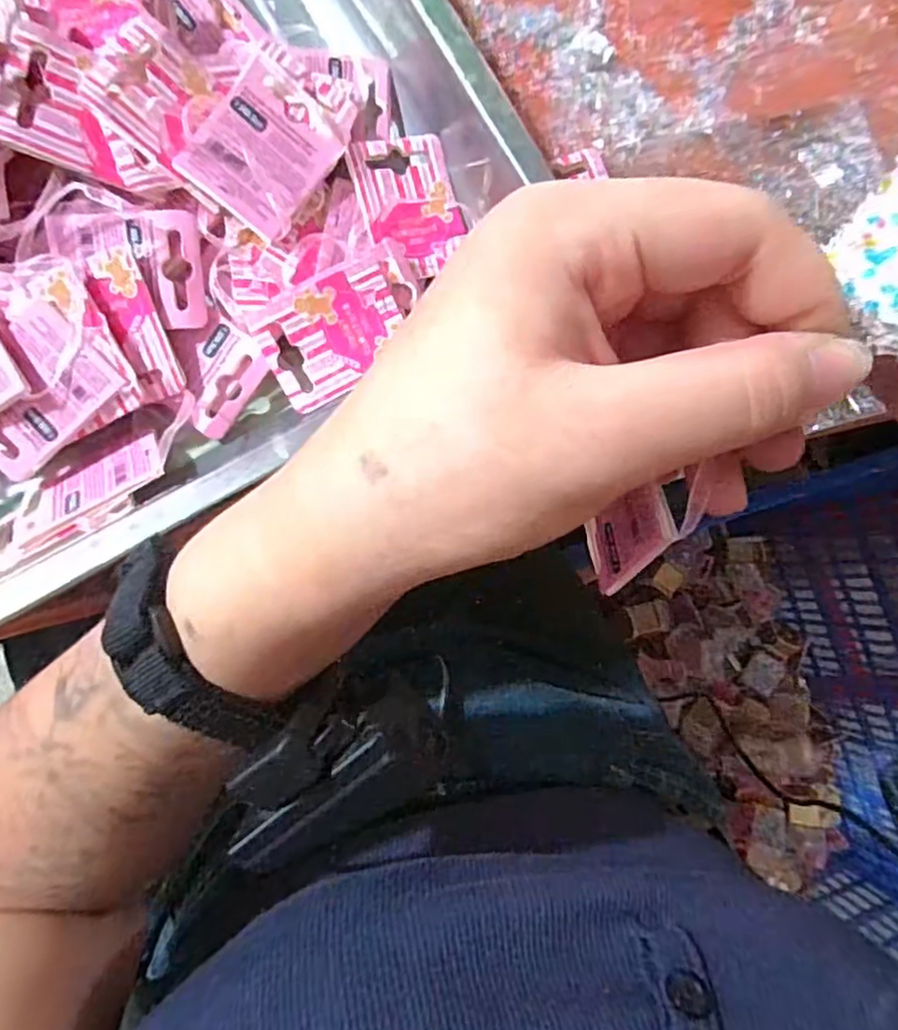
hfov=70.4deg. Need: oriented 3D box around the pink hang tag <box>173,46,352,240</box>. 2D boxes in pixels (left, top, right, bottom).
[{"bbox_3d":[-0.073,-0.150,0.256,0.047,0.007,0.062,34,79,-16],"label":"pink hang tag"}]

